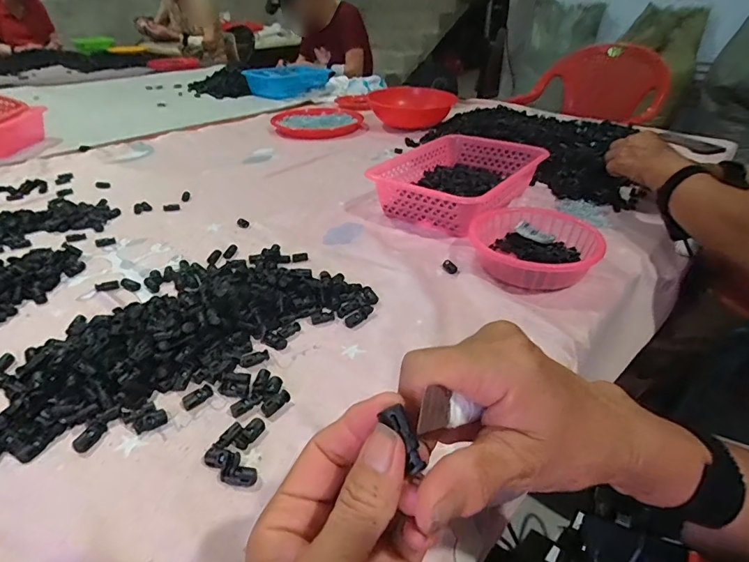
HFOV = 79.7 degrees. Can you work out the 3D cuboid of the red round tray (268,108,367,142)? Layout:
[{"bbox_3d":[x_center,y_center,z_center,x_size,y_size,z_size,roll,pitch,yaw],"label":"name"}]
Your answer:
[{"bbox_3d":[-0.150,-0.448,1.237,0.251,0.032,0.291,-5,33,-8],"label":"red round tray"}]

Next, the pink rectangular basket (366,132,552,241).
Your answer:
[{"bbox_3d":[0.145,-0.181,0.799,0.225,0.072,0.291,20,38,28],"label":"pink rectangular basket"}]

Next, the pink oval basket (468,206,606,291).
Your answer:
[{"bbox_3d":[0.217,-0.043,0.615,0.159,0.049,0.161,6,33,9],"label":"pink oval basket"}]

